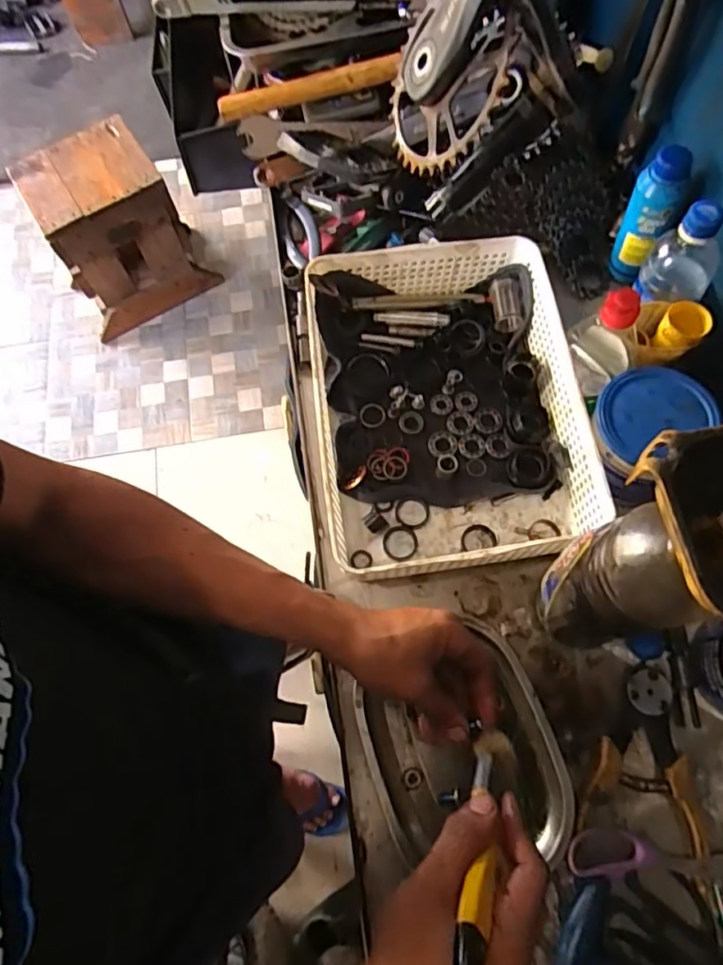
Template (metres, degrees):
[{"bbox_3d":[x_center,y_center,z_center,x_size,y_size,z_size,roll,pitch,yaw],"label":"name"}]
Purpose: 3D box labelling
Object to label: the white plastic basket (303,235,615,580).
[{"bbox_3d":[0.081,-0.078,0.598,0.265,0.074,0.327,-8,72,-1],"label":"white plastic basket"}]

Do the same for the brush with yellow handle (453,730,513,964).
[{"bbox_3d":[0.079,0.225,0.372,0.025,0.015,0.158,18,31,6],"label":"brush with yellow handle"}]

